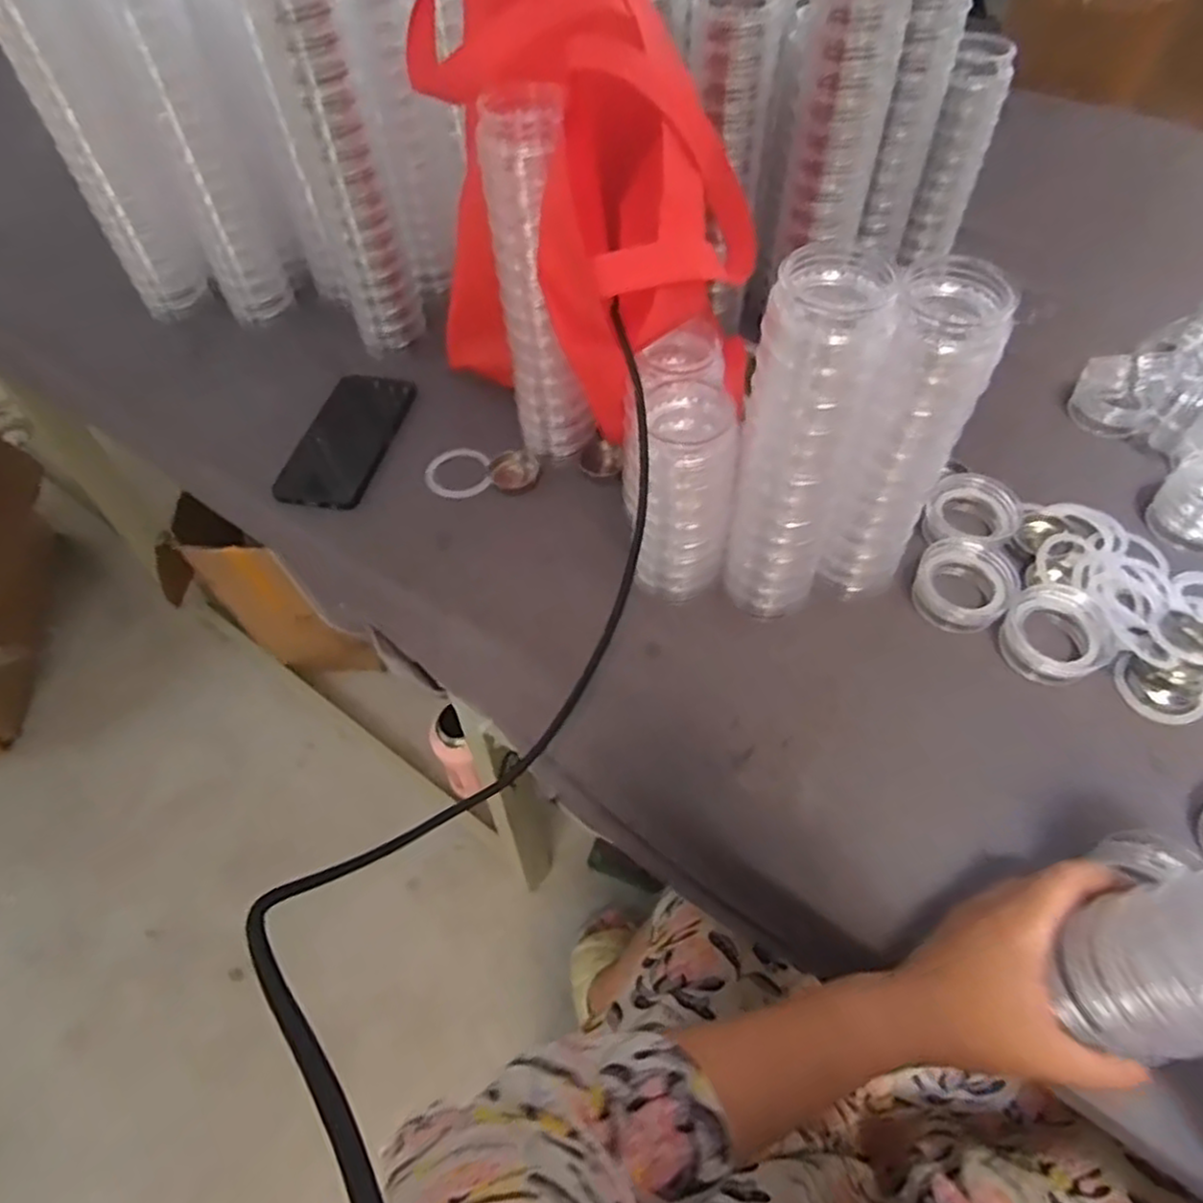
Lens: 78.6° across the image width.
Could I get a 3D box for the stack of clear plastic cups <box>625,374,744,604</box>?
[{"bbox_3d":[0.058,-0.073,0.532,0.073,0.164,0.062,9,55,7],"label":"stack of clear plastic cups"}]

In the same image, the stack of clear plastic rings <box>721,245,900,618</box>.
[{"bbox_3d":[0.123,-0.083,0.474,0.065,0.267,0.054,-33,60,-21],"label":"stack of clear plastic rings"}]

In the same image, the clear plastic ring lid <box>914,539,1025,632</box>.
[{"bbox_3d":[0.274,-0.014,0.555,0.070,0.040,0.072,0,54,0],"label":"clear plastic ring lid"}]

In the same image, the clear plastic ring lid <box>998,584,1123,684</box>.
[{"bbox_3d":[0.326,0.024,0.527,0.066,0.033,0.070,0,54,0],"label":"clear plastic ring lid"}]

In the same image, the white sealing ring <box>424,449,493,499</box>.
[{"bbox_3d":[-0.129,-0.117,0.662,0.058,0.006,0.065,-9,55,-6],"label":"white sealing ring"}]

